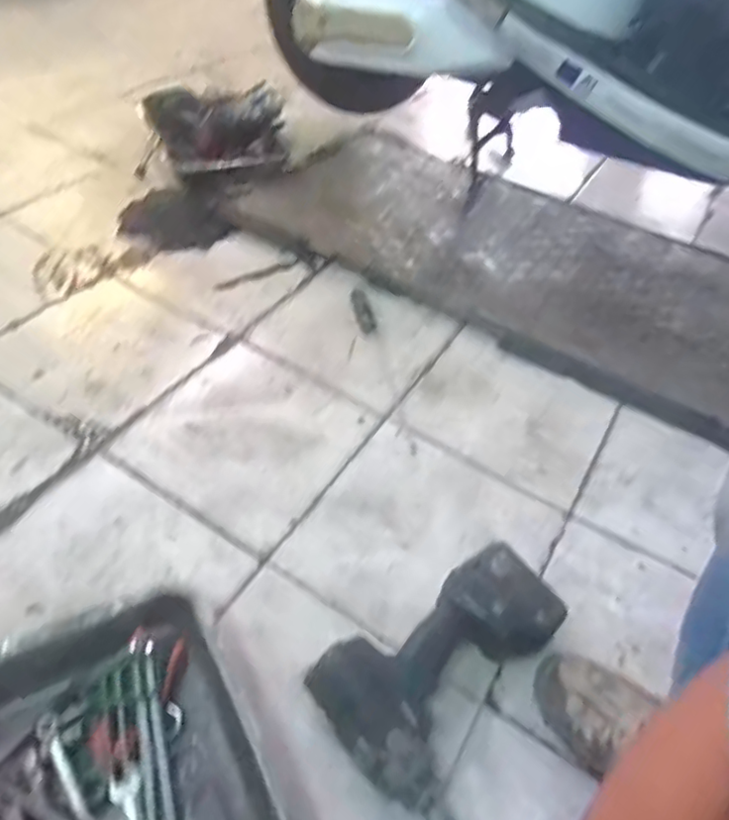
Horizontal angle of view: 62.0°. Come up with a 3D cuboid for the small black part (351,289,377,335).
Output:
[{"bbox_3d":[-0.002,-0.179,1.094,0.030,0.009,0.119,-7,49,-13],"label":"small black part"}]

